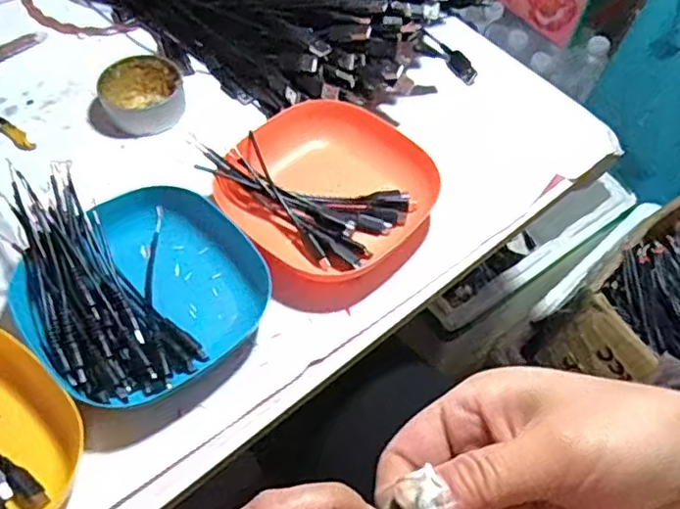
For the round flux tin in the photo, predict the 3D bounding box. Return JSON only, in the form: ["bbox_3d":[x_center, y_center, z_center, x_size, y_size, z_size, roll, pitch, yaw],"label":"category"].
[{"bbox_3d":[-0.157,-0.126,0.513,0.061,0.026,0.065,1,57,-2],"label":"round flux tin"}]

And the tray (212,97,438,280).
[{"bbox_3d":[-0.012,-0.052,0.459,0.137,0.032,0.128,38,63,20],"label":"tray"}]

